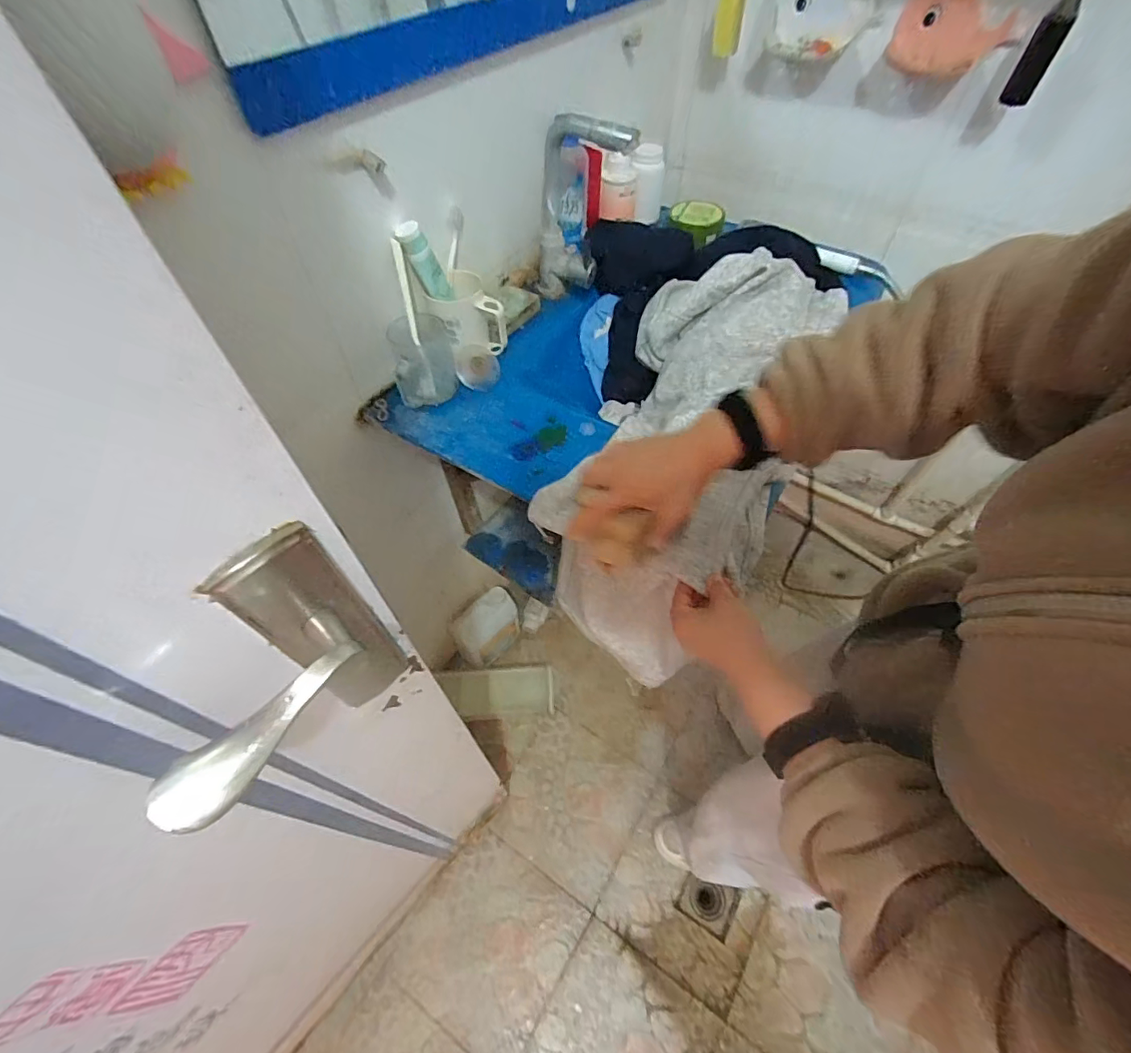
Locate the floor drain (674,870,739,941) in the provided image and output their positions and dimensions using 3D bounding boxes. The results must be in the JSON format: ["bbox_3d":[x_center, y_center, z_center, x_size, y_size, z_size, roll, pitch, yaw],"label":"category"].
[{"bbox_3d":[0.285,0.752,1.004,0.101,0.010,0.091,26,58,18],"label":"floor drain"}]

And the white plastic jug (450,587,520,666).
[{"bbox_3d":[-0.197,0.254,1.242,0.150,0.206,0.076,-33,60,-21],"label":"white plastic jug"}]

